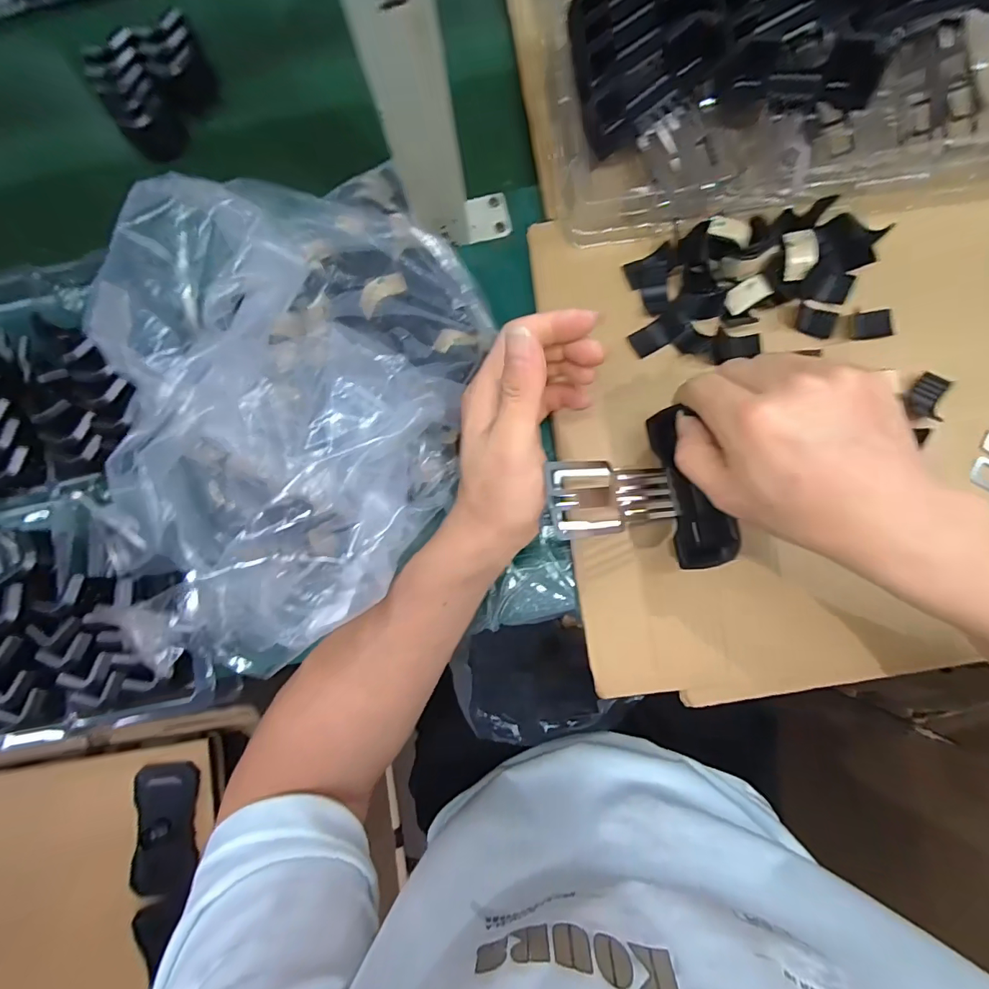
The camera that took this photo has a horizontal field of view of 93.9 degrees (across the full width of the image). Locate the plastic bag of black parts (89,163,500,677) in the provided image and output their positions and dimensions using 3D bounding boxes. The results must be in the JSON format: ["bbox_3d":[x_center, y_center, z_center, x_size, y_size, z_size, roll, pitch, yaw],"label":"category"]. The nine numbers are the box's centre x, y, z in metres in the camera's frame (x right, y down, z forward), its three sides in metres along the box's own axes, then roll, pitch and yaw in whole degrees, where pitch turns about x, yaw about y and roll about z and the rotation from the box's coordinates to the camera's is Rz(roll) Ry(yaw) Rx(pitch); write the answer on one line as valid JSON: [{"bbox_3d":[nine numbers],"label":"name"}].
[{"bbox_3d":[-0.121,-0.073,0.273,0.213,0.110,0.310,14,83,5],"label":"plastic bag of black parts"}]

